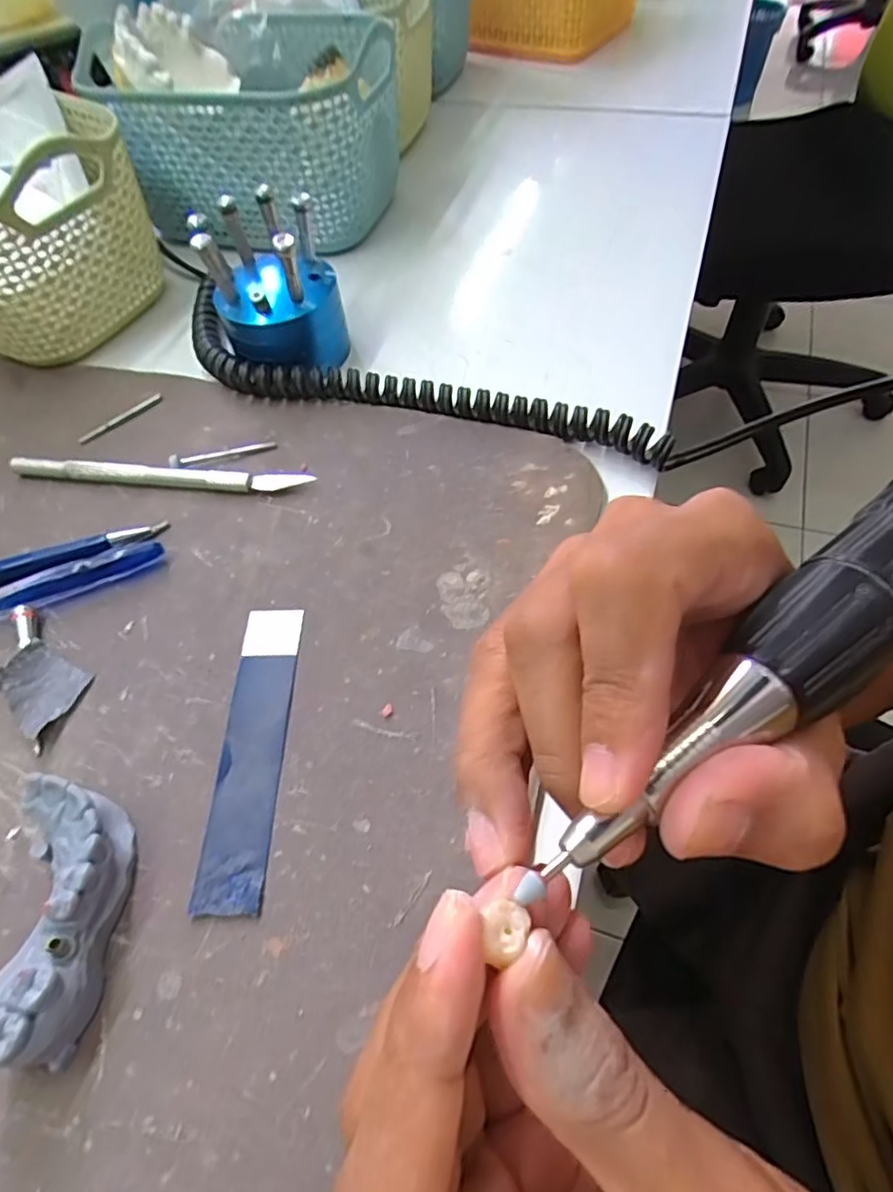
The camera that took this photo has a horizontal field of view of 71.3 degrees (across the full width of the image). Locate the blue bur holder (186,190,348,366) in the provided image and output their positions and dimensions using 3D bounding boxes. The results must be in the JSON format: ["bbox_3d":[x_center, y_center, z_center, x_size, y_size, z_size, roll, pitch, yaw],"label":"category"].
[{"bbox_3d":[-0.085,-0.146,0.297,0.065,0.066,0.062,-14,57,-5],"label":"blue bur holder"}]

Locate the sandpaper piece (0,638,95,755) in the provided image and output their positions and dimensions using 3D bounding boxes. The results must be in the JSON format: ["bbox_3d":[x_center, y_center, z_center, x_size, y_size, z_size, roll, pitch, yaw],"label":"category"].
[{"bbox_3d":[-0.145,0.033,0.219,0.028,0.011,0.029,21,61,17],"label":"sandpaper piece"}]

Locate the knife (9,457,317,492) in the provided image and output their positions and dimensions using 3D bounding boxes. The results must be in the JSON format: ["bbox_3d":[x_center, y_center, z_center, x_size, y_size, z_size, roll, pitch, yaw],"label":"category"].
[{"bbox_3d":[-0.127,-0.053,0.276,0.136,0.008,0.009,6,58,8],"label":"knife"}]

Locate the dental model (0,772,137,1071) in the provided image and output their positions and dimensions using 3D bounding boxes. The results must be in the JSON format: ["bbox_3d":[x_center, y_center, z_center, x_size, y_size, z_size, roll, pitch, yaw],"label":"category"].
[{"bbox_3d":[-0.106,0.087,0.173,0.025,0.024,0.069,-8,57,-1],"label":"dental model"}]

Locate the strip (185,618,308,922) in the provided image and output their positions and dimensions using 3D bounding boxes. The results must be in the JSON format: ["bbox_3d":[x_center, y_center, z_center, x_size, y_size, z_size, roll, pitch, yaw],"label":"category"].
[{"bbox_3d":[-0.065,0.048,0.207,0.022,0.004,0.102,-2,57,3],"label":"strip"}]

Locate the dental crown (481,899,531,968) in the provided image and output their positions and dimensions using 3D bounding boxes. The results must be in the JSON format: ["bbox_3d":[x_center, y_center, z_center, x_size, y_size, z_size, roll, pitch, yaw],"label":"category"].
[{"bbox_3d":[0.011,0.058,0.109,0.008,0.005,0.009,-3,57,2],"label":"dental crown"}]

